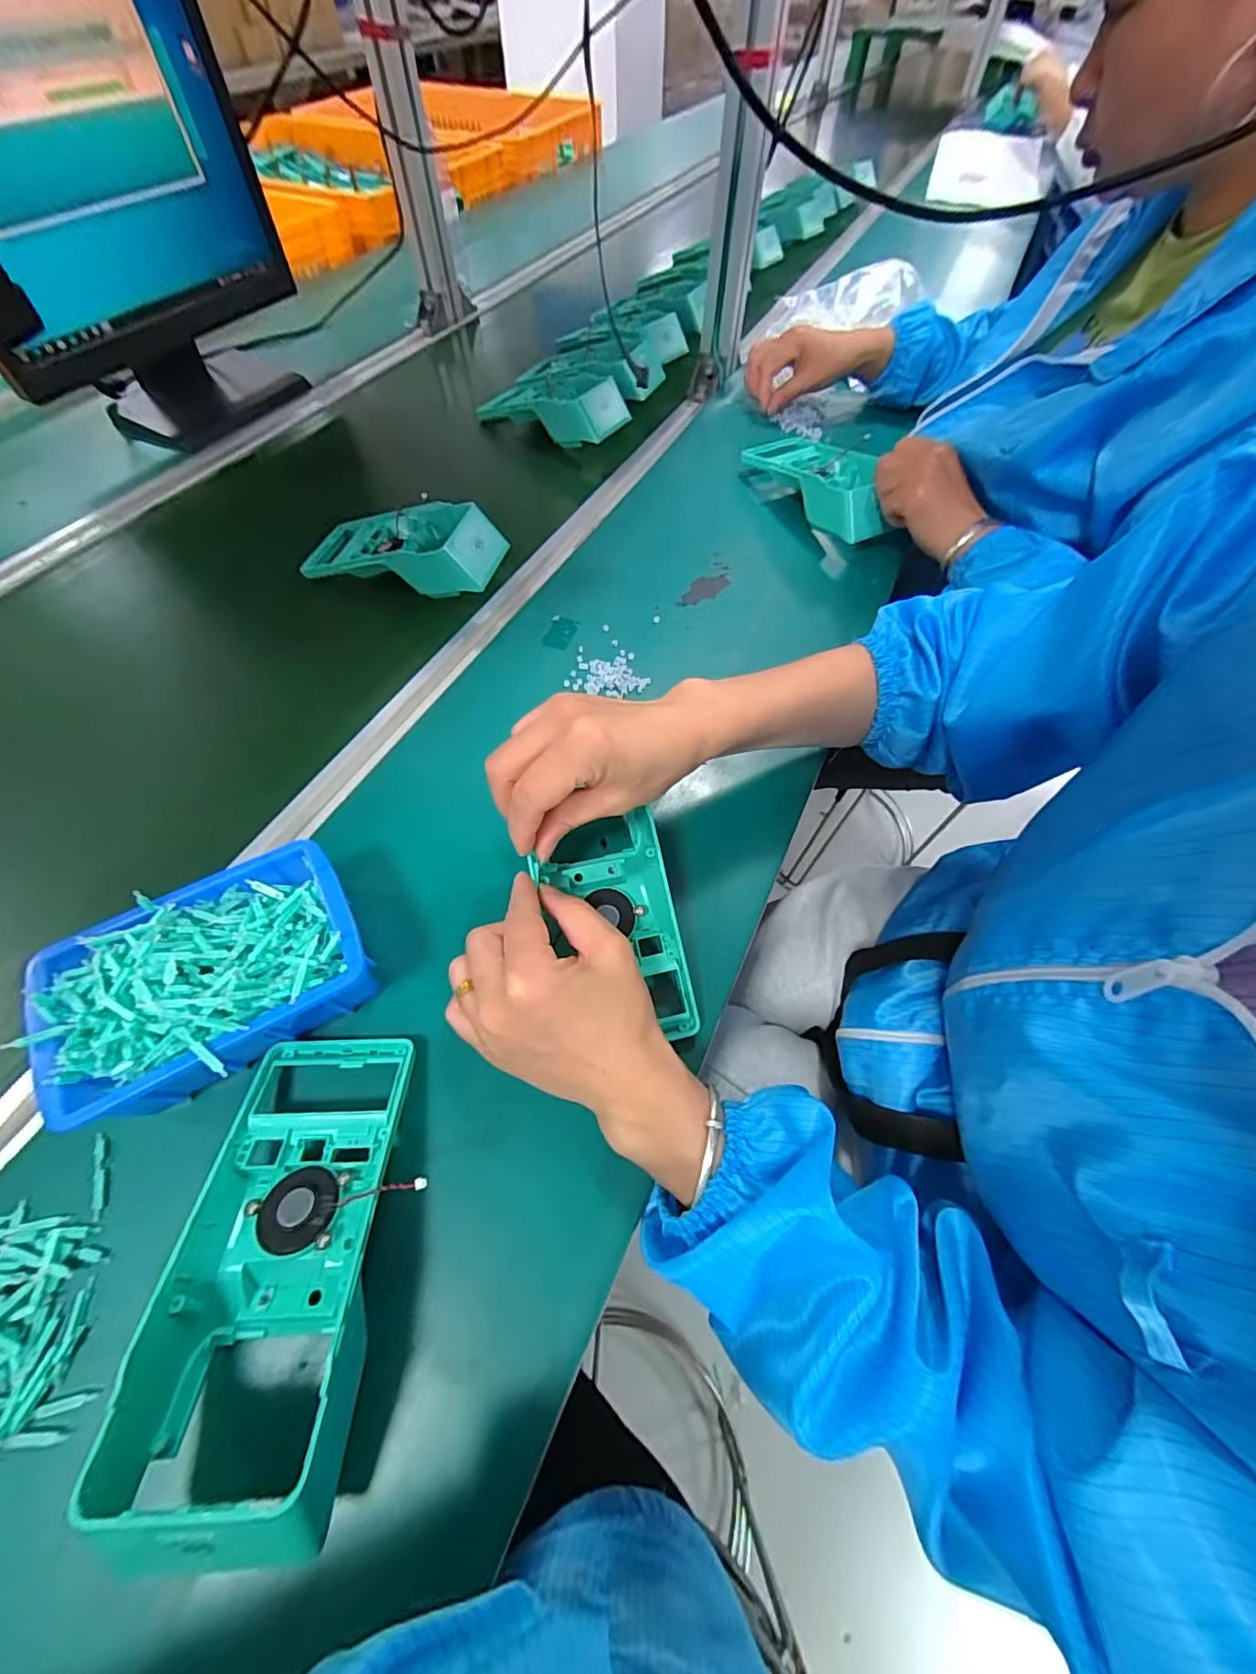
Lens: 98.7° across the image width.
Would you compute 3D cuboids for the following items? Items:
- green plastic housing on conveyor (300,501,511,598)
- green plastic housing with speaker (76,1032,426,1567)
[{"bbox_3d":[-0.212,-0.275,0.507,0.181,0.049,0.083,12,63,6],"label":"green plastic housing on conveyor"},{"bbox_3d":[-0.150,0.179,0.242,0.093,0.058,0.173,3,62,-4],"label":"green plastic housing with speaker"}]

